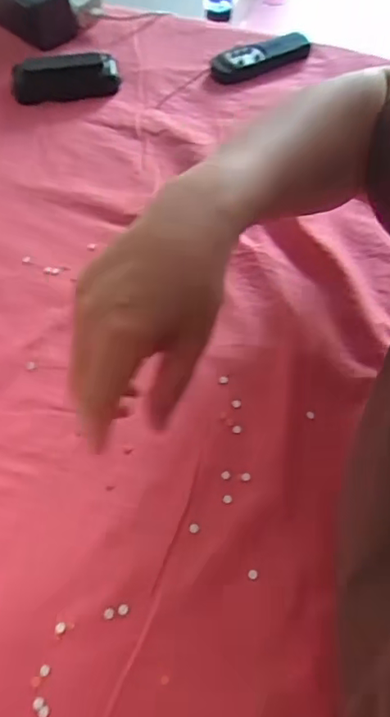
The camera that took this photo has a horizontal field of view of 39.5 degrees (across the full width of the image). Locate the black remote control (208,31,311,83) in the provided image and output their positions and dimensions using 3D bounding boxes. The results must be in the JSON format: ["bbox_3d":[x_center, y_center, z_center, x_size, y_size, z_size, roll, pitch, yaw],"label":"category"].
[{"bbox_3d":[0.069,-0.319,0.570,0.117,0.013,0.032,-27,62,-16],"label":"black remote control"}]

